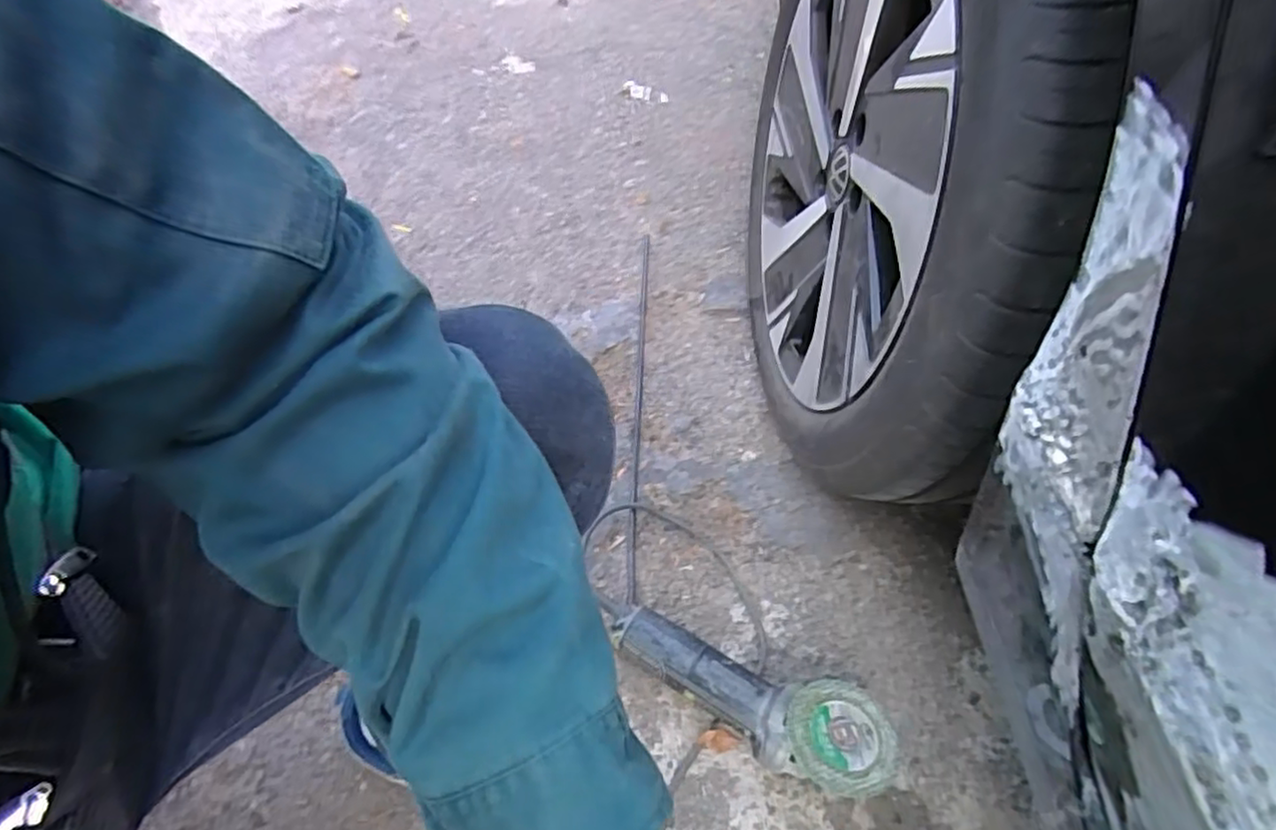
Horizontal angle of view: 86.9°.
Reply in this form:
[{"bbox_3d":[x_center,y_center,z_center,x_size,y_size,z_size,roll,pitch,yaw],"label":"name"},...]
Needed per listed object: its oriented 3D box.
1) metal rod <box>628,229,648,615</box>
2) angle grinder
[{"bbox_3d":[0.003,-0.044,0.957,0.013,0.011,0.647,4,52,0],"label":"metal rod"},{"bbox_3d":[0.096,0.264,0.666,0.294,0.101,0.098,29,56,18],"label":"angle grinder"}]

